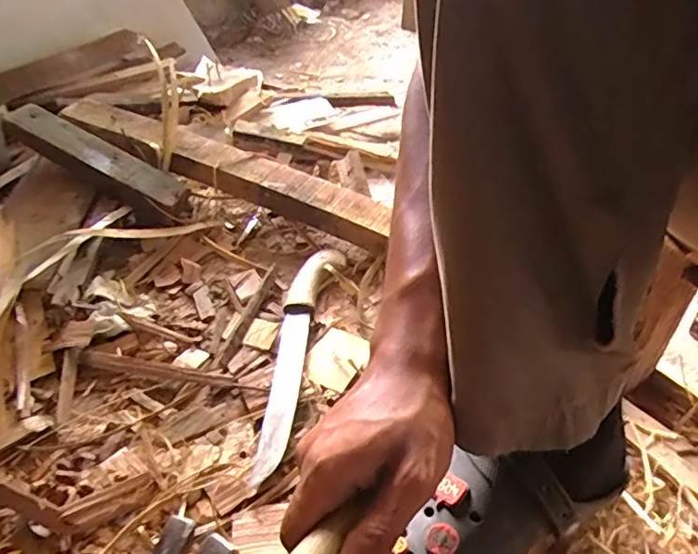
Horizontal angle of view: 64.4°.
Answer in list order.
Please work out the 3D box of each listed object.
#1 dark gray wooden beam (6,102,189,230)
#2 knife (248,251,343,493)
[{"bbox_3d":[-0.382,-0.177,0.842,0.285,0.056,0.081,30,42,-1],"label":"dark gray wooden beam"},{"bbox_3d":[-0.066,0.080,0.652,0.057,0.029,0.347,7,39,9],"label":"knife"}]

